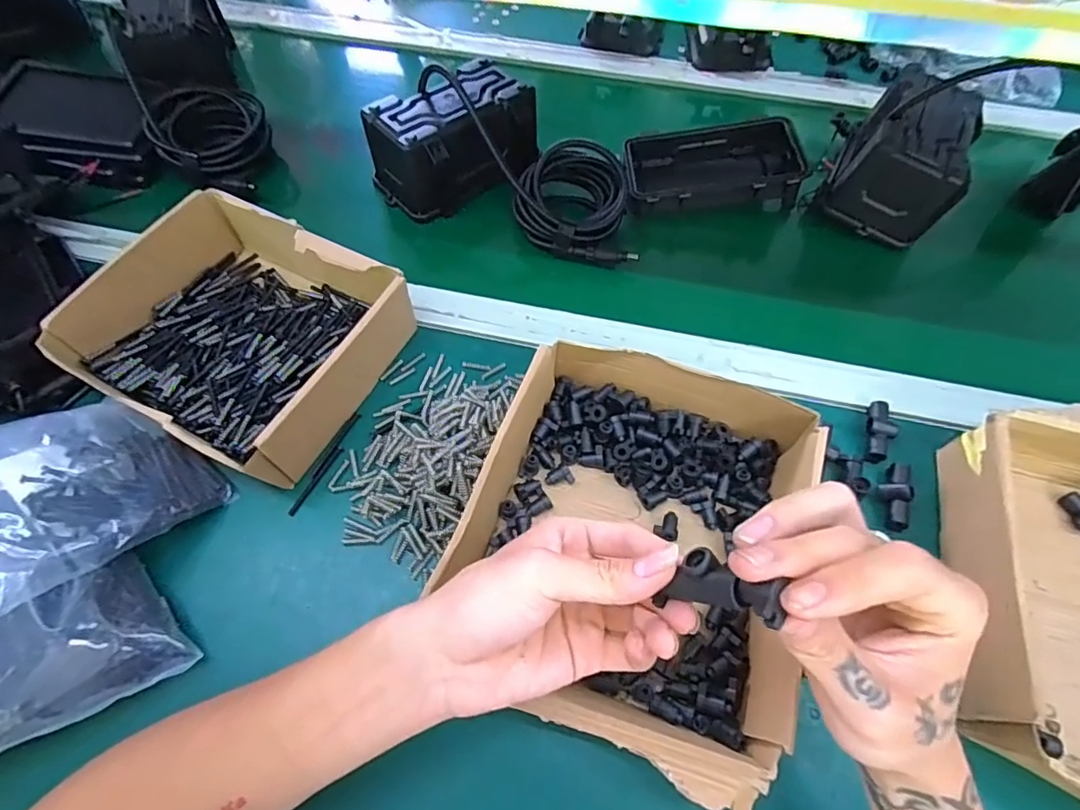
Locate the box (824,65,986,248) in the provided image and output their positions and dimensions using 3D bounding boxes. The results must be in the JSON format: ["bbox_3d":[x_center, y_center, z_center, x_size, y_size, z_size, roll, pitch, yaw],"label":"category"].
[{"bbox_3d":[0.369,-0.253,0.532,0.104,0.068,0.159,29,66,15],"label":"box"}]

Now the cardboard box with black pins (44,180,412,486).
[{"bbox_3d":[-0.240,-0.062,0.438,0.212,0.072,0.195,25,64,14],"label":"cardboard box with black pins"}]

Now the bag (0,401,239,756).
[{"bbox_3d":[-0.325,0.105,0.343,0.214,0.088,0.192,-27,64,-14],"label":"bag"}]

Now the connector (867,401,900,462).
[{"bbox_3d":[0.271,0.019,0.423,0.019,0.013,0.052,13,62,8],"label":"connector"}]

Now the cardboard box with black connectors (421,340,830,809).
[{"bbox_3d":[0.060,0.083,0.354,0.199,0.066,0.246,17,62,10],"label":"cardboard box with black connectors"}]

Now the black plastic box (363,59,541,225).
[{"bbox_3d":[-0.085,-0.274,0.544,0.163,0.096,0.105,-39,68,-19],"label":"black plastic box"}]

